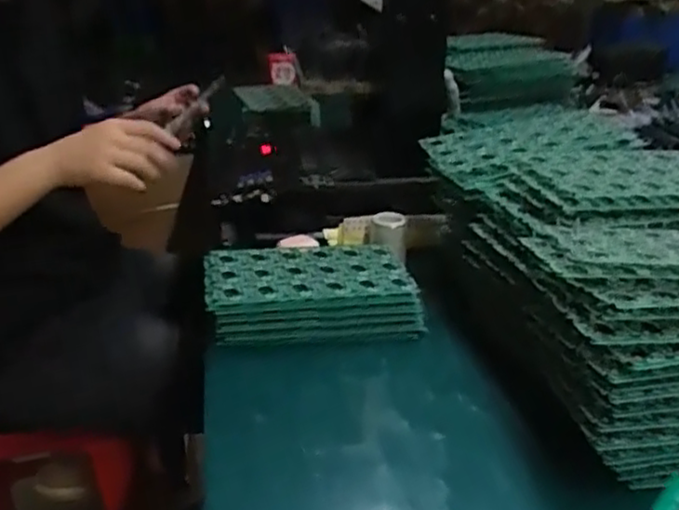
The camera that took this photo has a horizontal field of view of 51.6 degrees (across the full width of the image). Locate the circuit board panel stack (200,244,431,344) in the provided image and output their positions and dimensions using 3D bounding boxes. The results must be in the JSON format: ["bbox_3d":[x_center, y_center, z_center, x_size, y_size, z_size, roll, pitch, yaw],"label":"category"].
[{"bbox_3d":[-0.029,0.037,0.734,0.209,0.051,0.128,-4,25,-8],"label":"circuit board panel stack"}]

